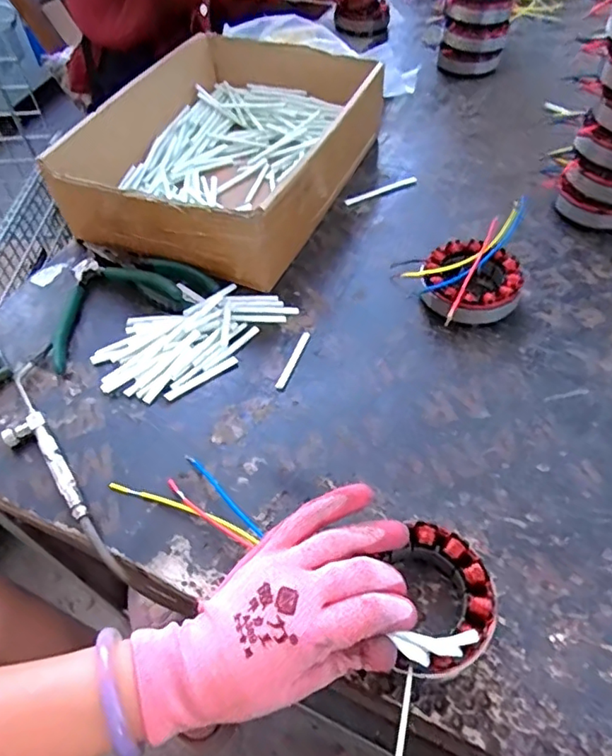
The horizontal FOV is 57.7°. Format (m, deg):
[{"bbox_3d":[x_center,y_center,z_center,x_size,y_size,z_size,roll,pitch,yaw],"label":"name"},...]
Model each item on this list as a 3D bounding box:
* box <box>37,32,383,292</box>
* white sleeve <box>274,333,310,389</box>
[{"bbox_3d":[-0.077,-0.255,0.604,0.246,0.093,0.332,20,57,18],"label":"box"},{"bbox_3d":[-0.011,-0.016,0.475,0.006,0.004,0.066,16,55,16],"label":"white sleeve"}]

